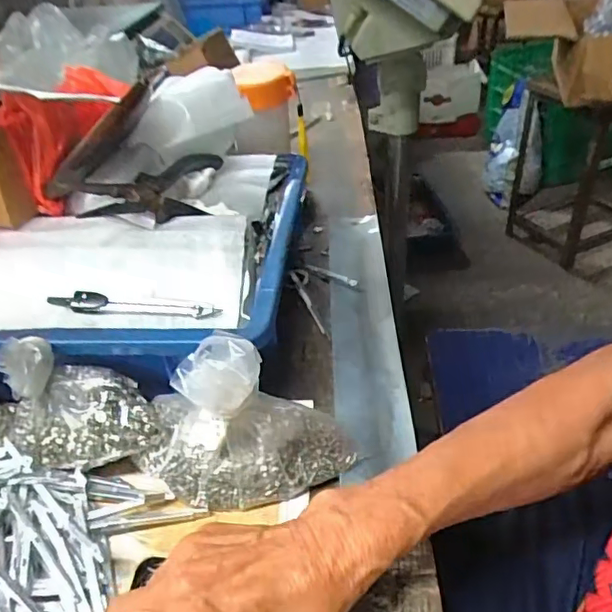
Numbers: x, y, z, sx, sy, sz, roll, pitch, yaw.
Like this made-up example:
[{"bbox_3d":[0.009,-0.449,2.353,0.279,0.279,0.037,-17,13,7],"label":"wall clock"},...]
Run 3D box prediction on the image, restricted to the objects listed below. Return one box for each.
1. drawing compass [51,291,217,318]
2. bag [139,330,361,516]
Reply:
[{"bbox_3d":[-0.118,0.000,0.382,0.117,0.010,0.011,1,38,7],"label":"drawing compass"},{"bbox_3d":[-0.040,0.061,0.325,0.129,0.116,0.060,3,39,9],"label":"bag"}]

